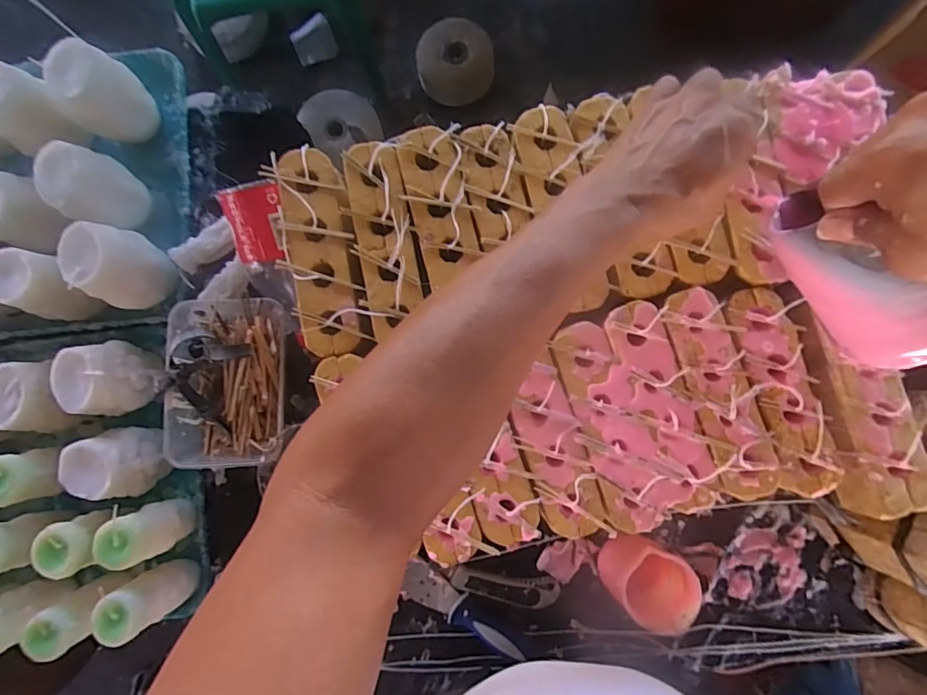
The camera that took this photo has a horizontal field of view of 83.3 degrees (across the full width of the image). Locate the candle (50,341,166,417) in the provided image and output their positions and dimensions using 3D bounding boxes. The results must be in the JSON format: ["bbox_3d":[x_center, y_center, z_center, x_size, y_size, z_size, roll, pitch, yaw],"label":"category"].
[{"bbox_3d":[-0.404,0.035,0.598,0.064,0.101,0.078,28,88,3],"label":"candle"}]

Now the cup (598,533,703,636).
[{"bbox_3d":[0.193,0.241,0.548,0.075,0.090,0.070,0,86,2],"label":"cup"}]

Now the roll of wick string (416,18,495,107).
[{"bbox_3d":[-0.019,-0.751,1.392,0.198,0.118,0.185,0,86,2],"label":"roll of wick string"}]

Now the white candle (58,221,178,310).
[{"bbox_3d":[-0.386,-0.091,0.590,0.065,0.105,0.070,0,86,2],"label":"white candle"}]

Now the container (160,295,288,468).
[{"bbox_3d":[-0.247,0.039,0.554,0.118,0.050,0.183,1,86,2],"label":"container"}]

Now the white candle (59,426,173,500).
[{"bbox_3d":[-0.392,0.128,0.587,0.069,0.089,0.066,11,87,2],"label":"white candle"}]

